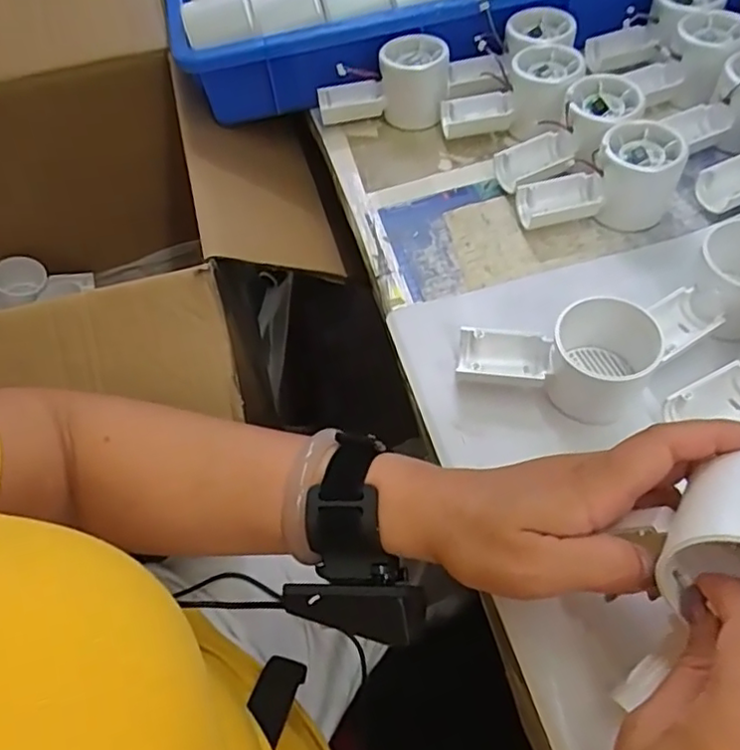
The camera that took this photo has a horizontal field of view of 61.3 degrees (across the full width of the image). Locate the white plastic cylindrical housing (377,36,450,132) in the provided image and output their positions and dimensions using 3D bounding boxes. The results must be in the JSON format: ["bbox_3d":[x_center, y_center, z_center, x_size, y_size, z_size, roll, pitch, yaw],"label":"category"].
[{"bbox_3d":[0.039,-0.257,0.546,0.056,0.057,0.045,-2,56,4],"label":"white plastic cylindrical housing"}]

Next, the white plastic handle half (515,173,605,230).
[{"bbox_3d":[0.142,-0.131,0.471,0.058,0.024,0.034,-12,56,-3],"label":"white plastic handle half"}]

